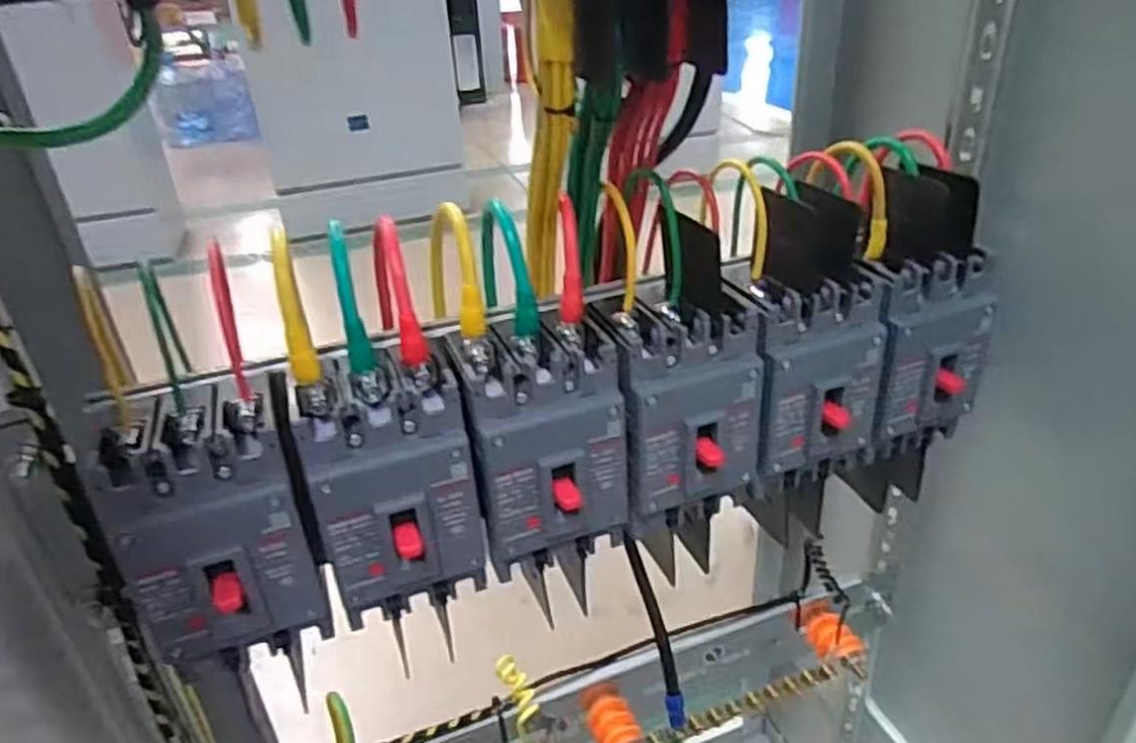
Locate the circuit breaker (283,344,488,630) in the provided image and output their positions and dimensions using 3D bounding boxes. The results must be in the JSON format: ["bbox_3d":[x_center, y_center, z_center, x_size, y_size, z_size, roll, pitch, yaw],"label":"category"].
[{"bbox_3d":[-0.088,0.059,0.391,0.078,0.118,0.070,-11,31,-15],"label":"circuit breaker"}]

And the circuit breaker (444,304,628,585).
[{"bbox_3d":[-0.012,0.047,0.415,0.079,0.133,0.066,-11,31,-13],"label":"circuit breaker"}]

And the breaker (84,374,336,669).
[{"bbox_3d":[-0.166,0.074,0.366,0.080,0.114,0.075,-16,32,-22],"label":"breaker"}]

